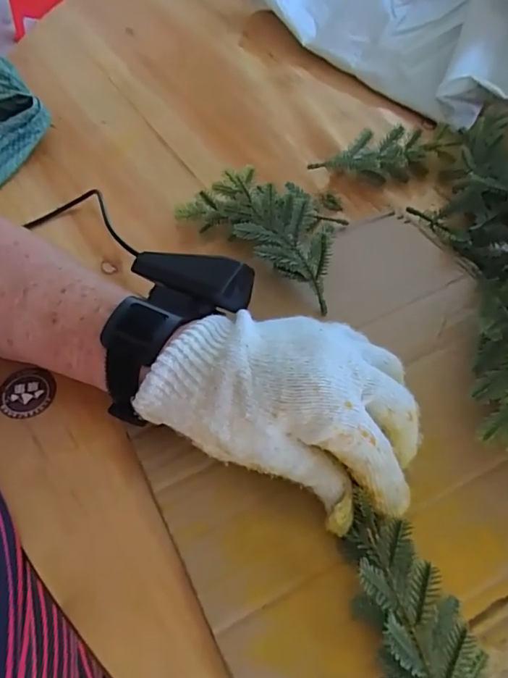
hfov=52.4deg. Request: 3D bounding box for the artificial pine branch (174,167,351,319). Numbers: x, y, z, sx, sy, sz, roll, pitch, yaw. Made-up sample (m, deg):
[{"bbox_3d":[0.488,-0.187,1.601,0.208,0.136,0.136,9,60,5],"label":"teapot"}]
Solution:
[{"bbox_3d":[0.009,-0.080,0.362,0.138,0.052,0.051,39,65,22],"label":"artificial pine branch"}]

